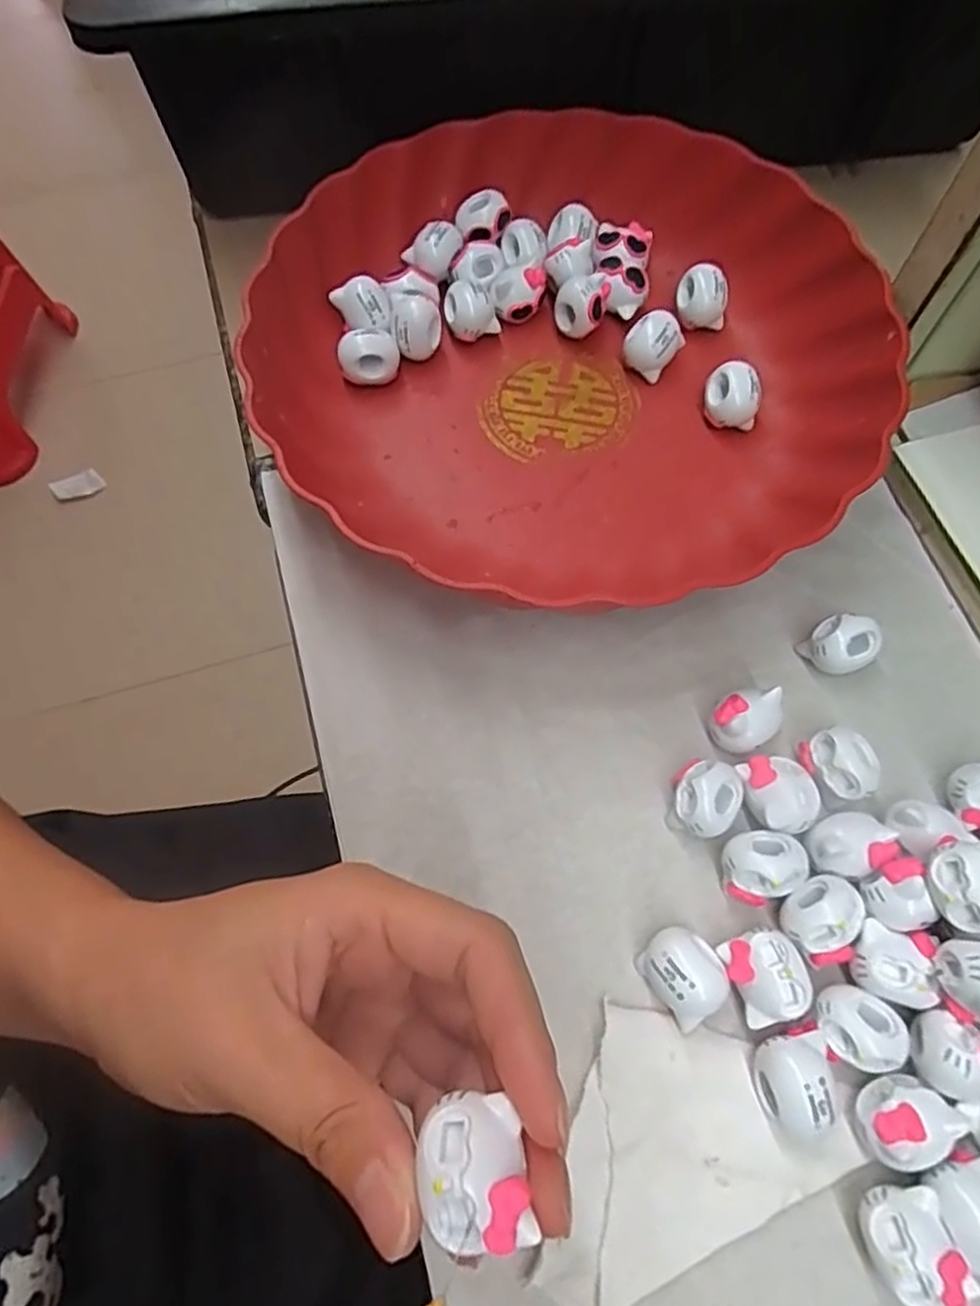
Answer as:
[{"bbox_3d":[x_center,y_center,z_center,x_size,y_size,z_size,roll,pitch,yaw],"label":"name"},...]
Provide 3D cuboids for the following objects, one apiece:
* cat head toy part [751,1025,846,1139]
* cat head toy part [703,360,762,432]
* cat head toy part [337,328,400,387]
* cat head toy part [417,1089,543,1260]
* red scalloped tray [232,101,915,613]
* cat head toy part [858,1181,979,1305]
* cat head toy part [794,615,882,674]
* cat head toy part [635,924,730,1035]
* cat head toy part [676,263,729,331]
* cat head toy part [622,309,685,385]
[{"bbox_3d":[0.091,0.124,0.204,0.025,0.016,0.028,-24,68,-9],"label":"cat head toy part"},{"bbox_3d":[0.100,-0.105,0.295,0.022,0.019,0.019,19,69,9],"label":"cat head toy part"},{"bbox_3d":[-0.052,-0.126,0.309,0.025,0.024,0.016,-12,67,-4],"label":"cat head toy part"},{"bbox_3d":[-0.003,0.099,0.135,0.019,0.006,0.024,-9,67,-3],"label":"cat head toy part"},{"bbox_3d":[0.030,-0.124,0.295,0.233,0.058,0.205,-6,67,-1],"label":"red scalloped tray"},{"bbox_3d":[0.111,0.158,0.193,0.022,0.020,0.026,-14,67,-5],"label":"cat head toy part"},{"bbox_3d":[0.128,-0.003,0.260,0.022,0.019,0.019,-23,68,-8],"label":"cat head toy part"},{"bbox_3d":[0.059,0.098,0.219,0.022,0.020,0.026,-32,70,-12],"label":"cat head toy part"},{"bbox_3d":[0.094,-0.158,0.315,0.022,0.017,0.020,14,68,7],"label":"cat head toy part"},{"bbox_3d":[0.070,-0.132,0.308,0.023,0.022,0.020,19,69,9],"label":"cat head toy part"}]

